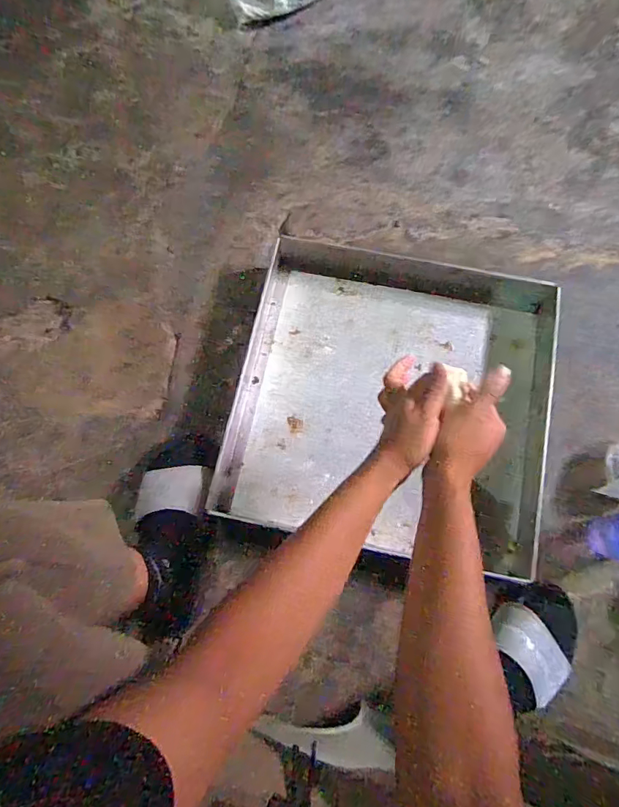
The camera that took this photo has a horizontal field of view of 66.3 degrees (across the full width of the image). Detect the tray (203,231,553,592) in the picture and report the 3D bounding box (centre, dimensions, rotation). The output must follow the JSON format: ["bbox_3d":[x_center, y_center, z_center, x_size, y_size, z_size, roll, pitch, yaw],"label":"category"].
[{"bbox_3d":[0.129,-0.013,0.738,0.463,0.070,0.475,12,76,4],"label":"tray"}]

